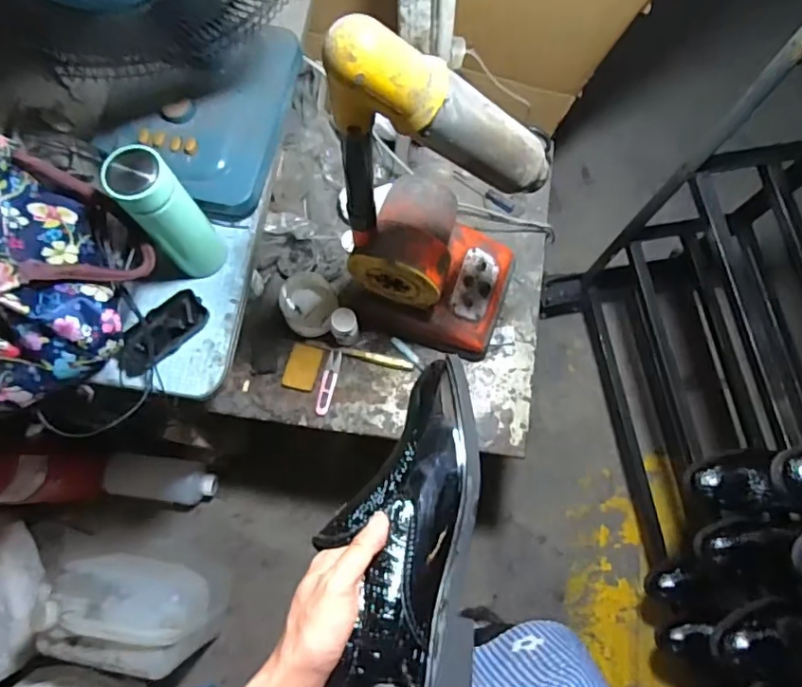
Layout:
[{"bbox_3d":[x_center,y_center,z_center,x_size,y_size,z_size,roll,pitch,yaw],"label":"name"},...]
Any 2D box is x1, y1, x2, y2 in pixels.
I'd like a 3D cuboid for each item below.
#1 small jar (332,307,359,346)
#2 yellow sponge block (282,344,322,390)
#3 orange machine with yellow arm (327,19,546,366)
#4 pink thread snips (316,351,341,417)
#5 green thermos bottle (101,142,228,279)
[{"bbox_3d":[-0.087,-0.025,0.864,0.039,0.077,0.040,0,76,0],"label":"small jar"},{"bbox_3d":[-0.158,0.039,0.877,0.049,0.011,0.069,13,76,3],"label":"yellow sponge block"},{"bbox_3d":[0.053,-0.146,0.658,0.231,0.531,0.179,12,76,3],"label":"orange machine with yellow arm"},{"bbox_3d":[-0.116,0.063,0.872,0.023,0.006,0.105,13,76,3],"label":"pink thread snips"},{"bbox_3d":[-0.262,-0.144,0.627,0.060,0.195,0.061,0,76,0],"label":"green thermos bottle"}]

